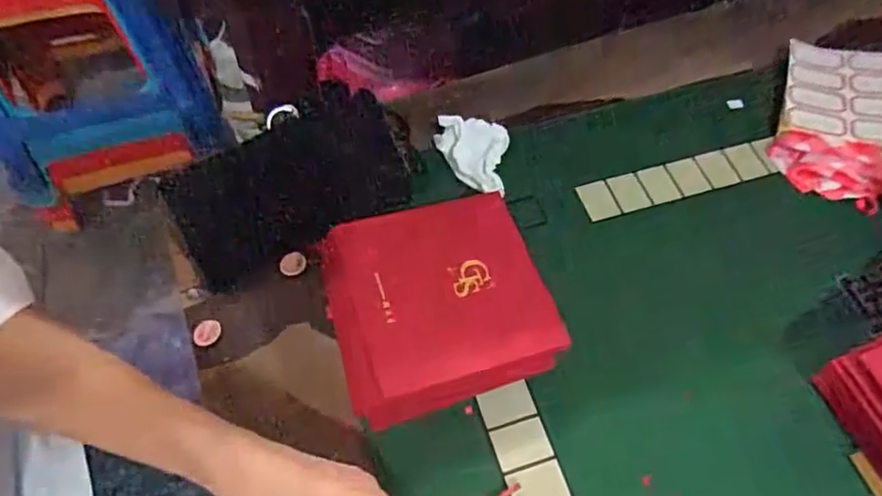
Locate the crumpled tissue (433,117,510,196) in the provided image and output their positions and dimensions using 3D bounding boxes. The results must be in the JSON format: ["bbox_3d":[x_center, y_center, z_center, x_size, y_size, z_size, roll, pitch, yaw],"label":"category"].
[{"bbox_3d":[0.027,-0.086,0.531,0.066,0.032,0.057,6,60,0],"label":"crumpled tissue"}]

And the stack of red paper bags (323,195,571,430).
[{"bbox_3d":[-0.004,0.040,0.443,0.151,0.042,0.141,-15,62,-12],"label":"stack of red paper bags"}]

